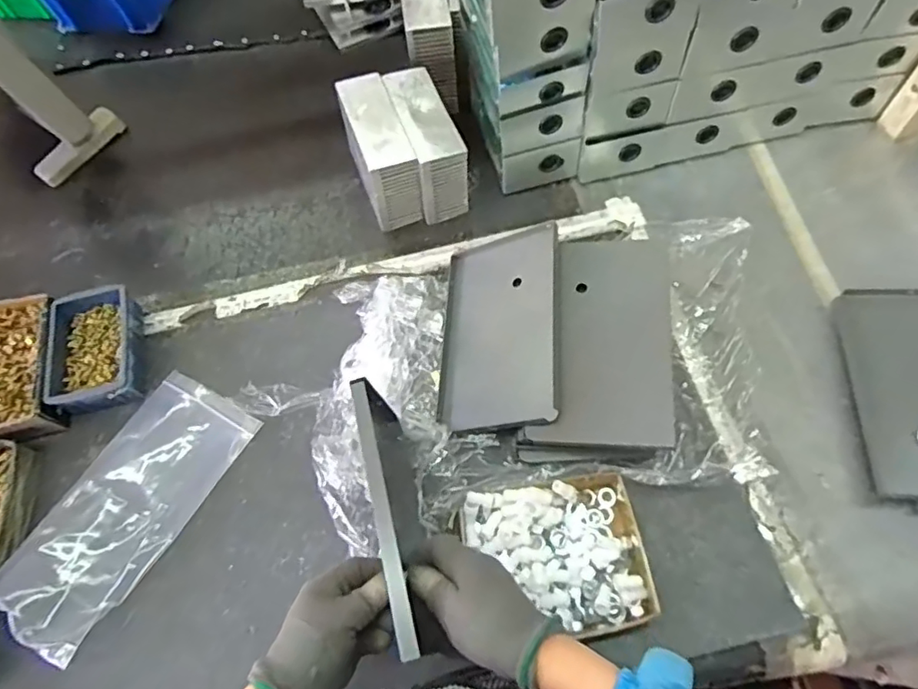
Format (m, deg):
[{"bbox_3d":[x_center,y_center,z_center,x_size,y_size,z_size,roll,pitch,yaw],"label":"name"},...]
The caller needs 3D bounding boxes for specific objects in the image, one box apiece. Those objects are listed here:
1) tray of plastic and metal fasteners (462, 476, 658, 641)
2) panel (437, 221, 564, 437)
[{"bbox_3d":[0.095,0.205,0.562,0.161,0.029,0.138,-10,67,-4],"label":"tray of plastic and metal fasteners"},{"bbox_3d":[0.047,-0.019,0.667,0.145,0.018,0.237,-16,55,36],"label":"panel"}]

